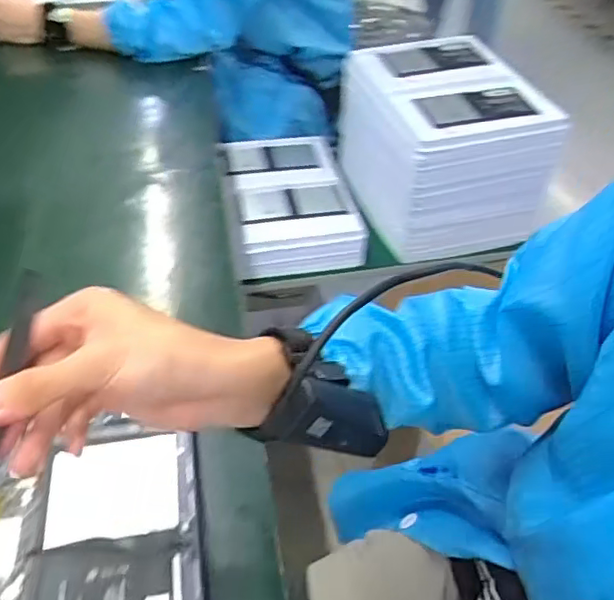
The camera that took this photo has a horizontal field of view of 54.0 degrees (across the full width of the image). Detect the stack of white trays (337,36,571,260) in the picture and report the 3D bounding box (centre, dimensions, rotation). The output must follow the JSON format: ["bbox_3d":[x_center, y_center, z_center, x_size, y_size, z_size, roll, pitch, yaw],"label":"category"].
[{"bbox_3d":[0.230,-0.265,1.047,0.281,0.229,0.322,-7,43,-5],"label":"stack of white trays"}]

